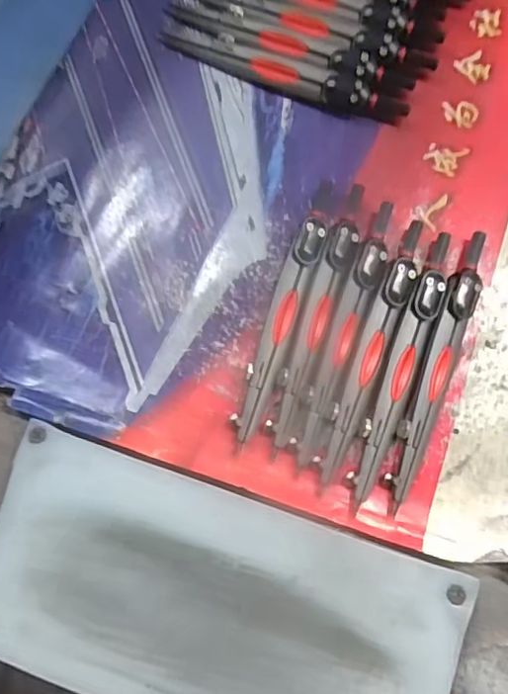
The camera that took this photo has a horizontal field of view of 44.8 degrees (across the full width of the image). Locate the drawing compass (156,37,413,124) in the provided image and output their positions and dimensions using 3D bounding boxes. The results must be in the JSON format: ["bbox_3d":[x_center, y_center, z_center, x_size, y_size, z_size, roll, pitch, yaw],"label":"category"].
[{"bbox_3d":[0.014,-0.136,0.308,0.128,0.011,0.016,19,78,5],"label":"drawing compass"}]

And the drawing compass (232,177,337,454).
[{"bbox_3d":[0.015,-0.018,0.280,0.014,0.007,0.131,19,78,4],"label":"drawing compass"}]

